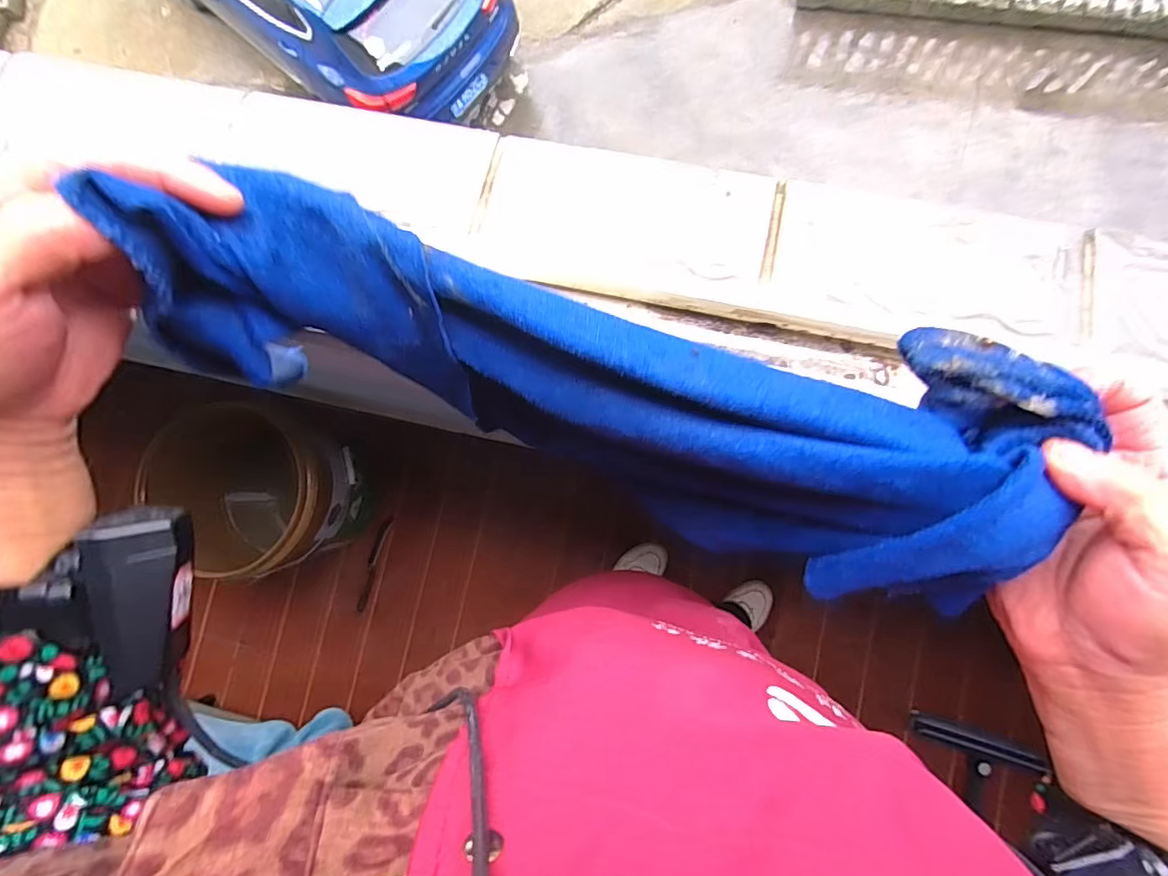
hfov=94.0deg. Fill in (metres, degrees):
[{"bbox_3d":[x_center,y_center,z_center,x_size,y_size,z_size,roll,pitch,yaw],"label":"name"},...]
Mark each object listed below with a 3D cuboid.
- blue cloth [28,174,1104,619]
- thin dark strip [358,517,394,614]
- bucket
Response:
[{"bbox_3d":[0.011,-0.020,0.220,0.334,0.099,0.095,18,85,1],"label":"blue cloth"},{"bbox_3d":[-0.497,0.296,1.285,0.028,0.009,0.227,17,85,7],"label":"thin dark strip"},{"bbox_3d":[-0.620,0.112,1.125,0.308,0.388,0.319,-1,83,5],"label":"bucket"}]

